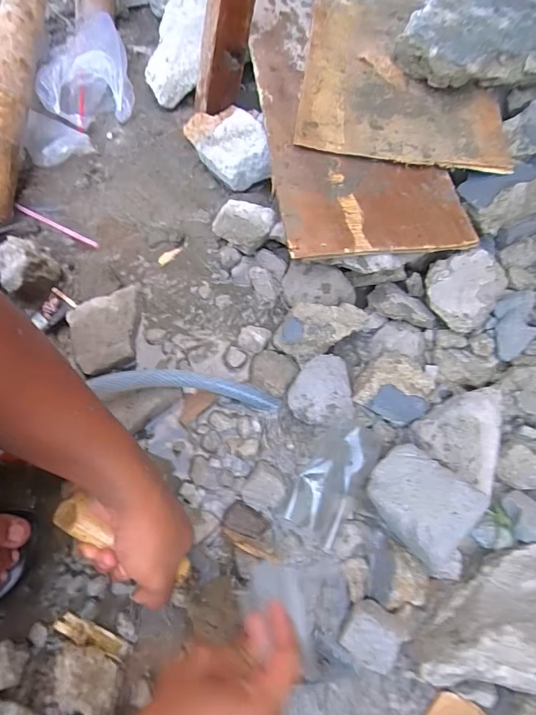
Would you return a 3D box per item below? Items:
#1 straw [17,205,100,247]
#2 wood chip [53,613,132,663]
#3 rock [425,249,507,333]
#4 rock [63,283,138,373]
[{"bbox_3d":[-0.327,-0.203,0.611,0.173,0.010,0.010,28,68,16],"label":"straw"},{"bbox_3d":[-0.166,0.263,0.374,0.073,0.013,0.018,18,66,11],"label":"wood chip"},{"bbox_3d":[0.243,-0.086,0.496,0.085,0.044,0.092,1,65,-2],"label":"rock"},{"bbox_3d":[-0.197,-0.032,0.502,0.088,0.031,0.103,-21,64,-8],"label":"rock"}]

